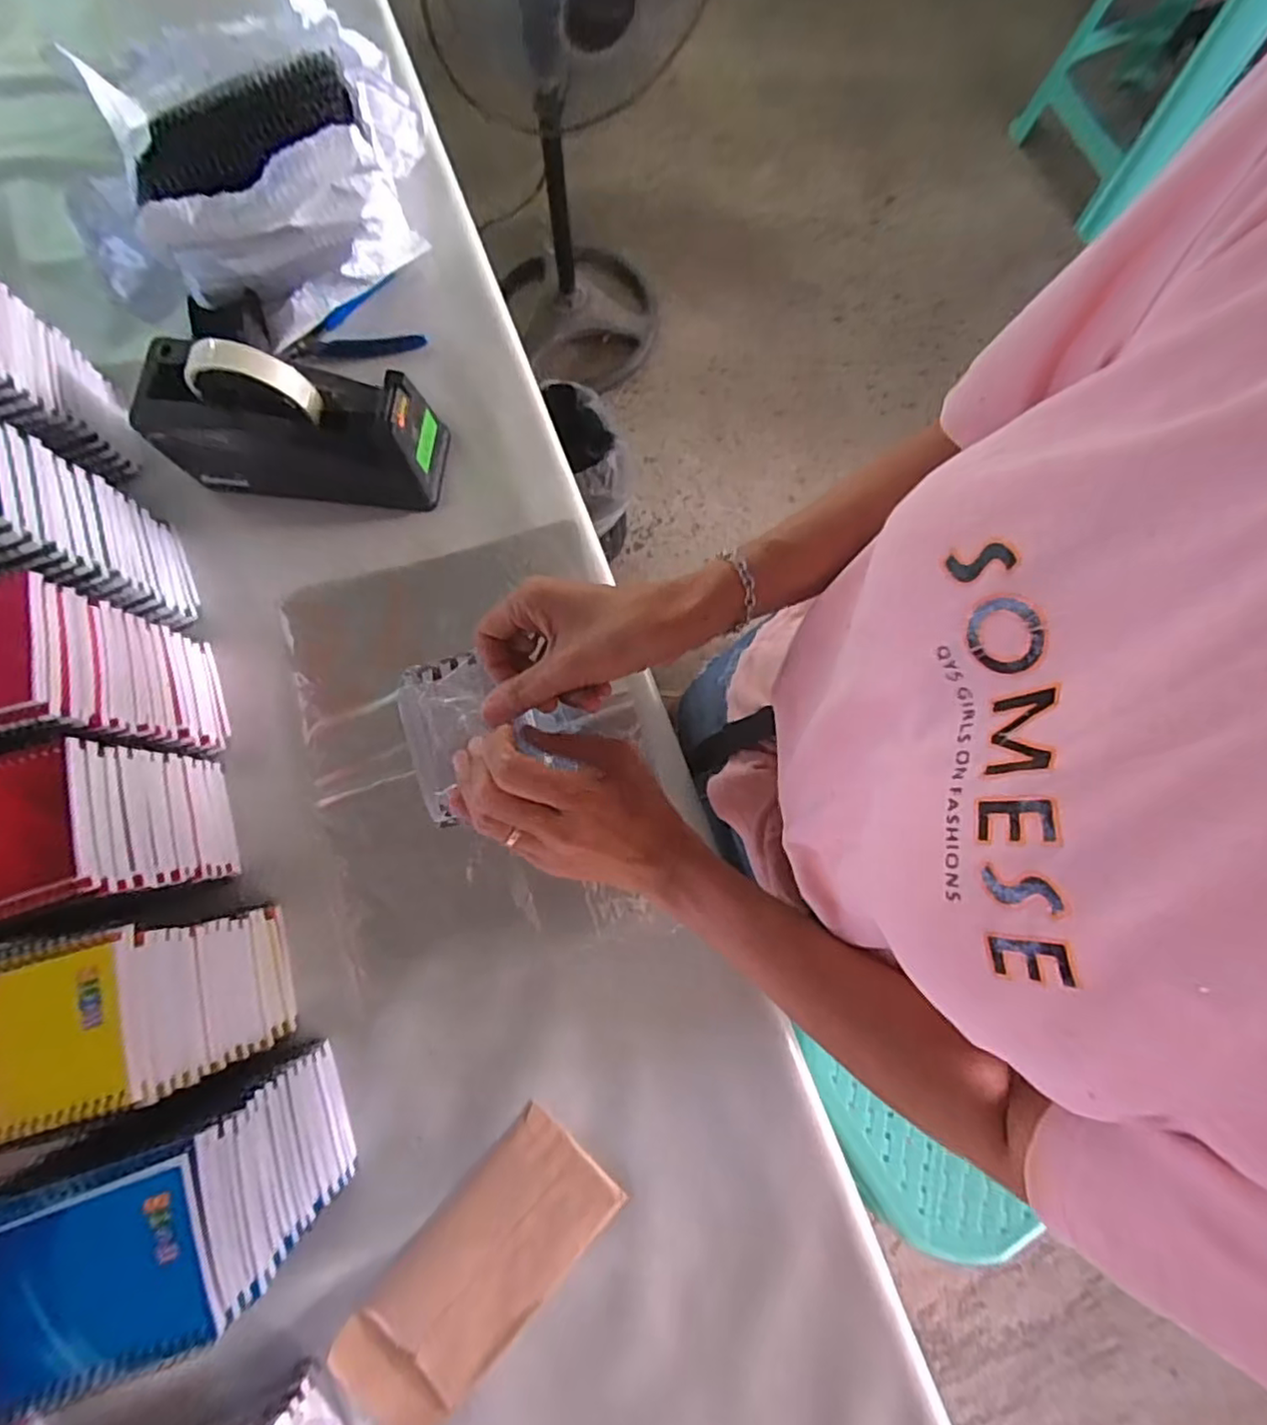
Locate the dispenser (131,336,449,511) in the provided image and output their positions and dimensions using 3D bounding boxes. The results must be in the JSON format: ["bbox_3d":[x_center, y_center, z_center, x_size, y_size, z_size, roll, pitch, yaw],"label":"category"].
[{"bbox_3d":[-0.262,-0.223,0.495,0.202,0.115,0.074,4,79,1],"label":"dispenser"}]

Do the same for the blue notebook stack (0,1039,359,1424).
[{"bbox_3d":[-0.270,0.286,0.380,0.136,0.145,0.100,-20,80,-4],"label":"blue notebook stack"}]

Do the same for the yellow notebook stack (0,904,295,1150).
[{"bbox_3d":[-0.322,0.186,0.399,0.137,0.144,0.095,-12,79,-2],"label":"yellow notebook stack"}]

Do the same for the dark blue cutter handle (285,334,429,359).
[{"bbox_3d":[-0.246,-0.325,0.571,0.122,0.007,0.014,-7,79,-1],"label":"dark blue cutter handle"}]

